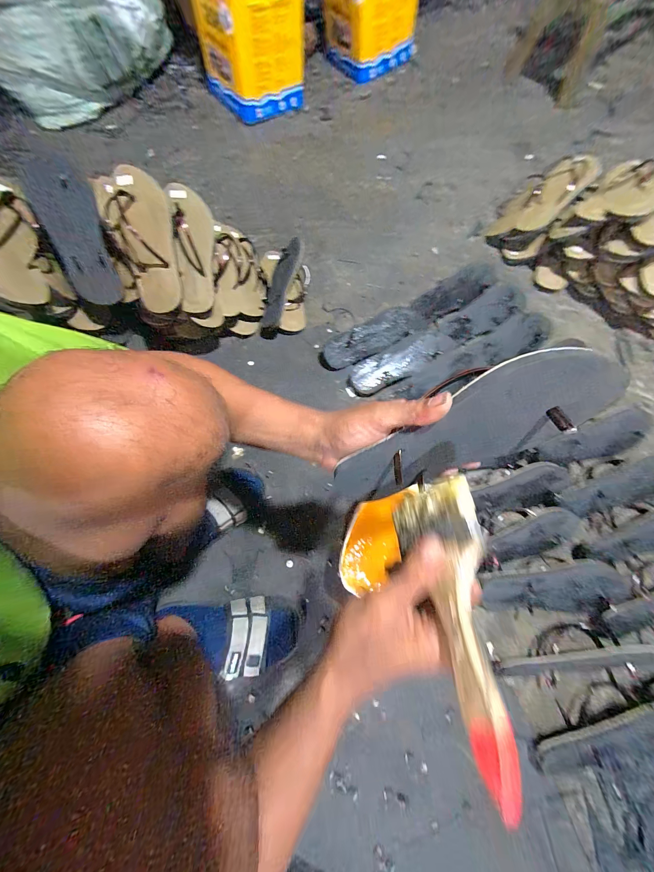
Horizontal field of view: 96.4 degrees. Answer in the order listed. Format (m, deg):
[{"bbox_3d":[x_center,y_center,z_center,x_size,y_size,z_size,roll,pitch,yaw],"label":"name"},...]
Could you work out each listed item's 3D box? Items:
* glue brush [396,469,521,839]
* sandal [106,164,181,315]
[{"bbox_3d":[0.082,0.114,0.193,0.017,0.067,0.165,21,52,-37],"label":"glue brush"},{"bbox_3d":[-0.321,-0.345,0.523,0.093,0.065,0.229,0,114,3],"label":"sandal"}]

